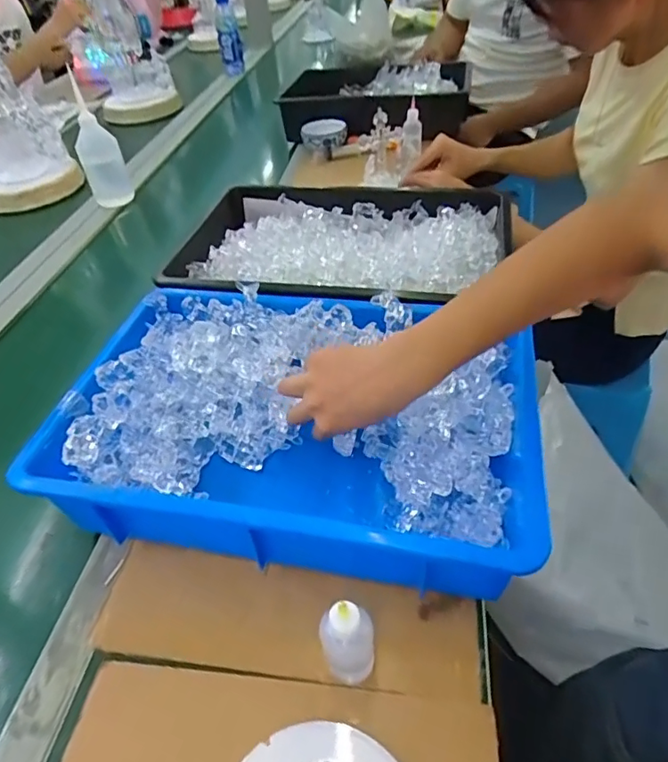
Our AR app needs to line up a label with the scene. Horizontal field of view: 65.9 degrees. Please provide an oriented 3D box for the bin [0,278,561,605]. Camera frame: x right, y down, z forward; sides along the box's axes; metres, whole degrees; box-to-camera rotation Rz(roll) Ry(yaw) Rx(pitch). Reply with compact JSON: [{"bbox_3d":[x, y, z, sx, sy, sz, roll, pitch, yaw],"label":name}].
[{"bbox_3d":[-0.034,0.035,0.489,0.407,0.095,0.282,3,45,10],"label":"bin"}]

